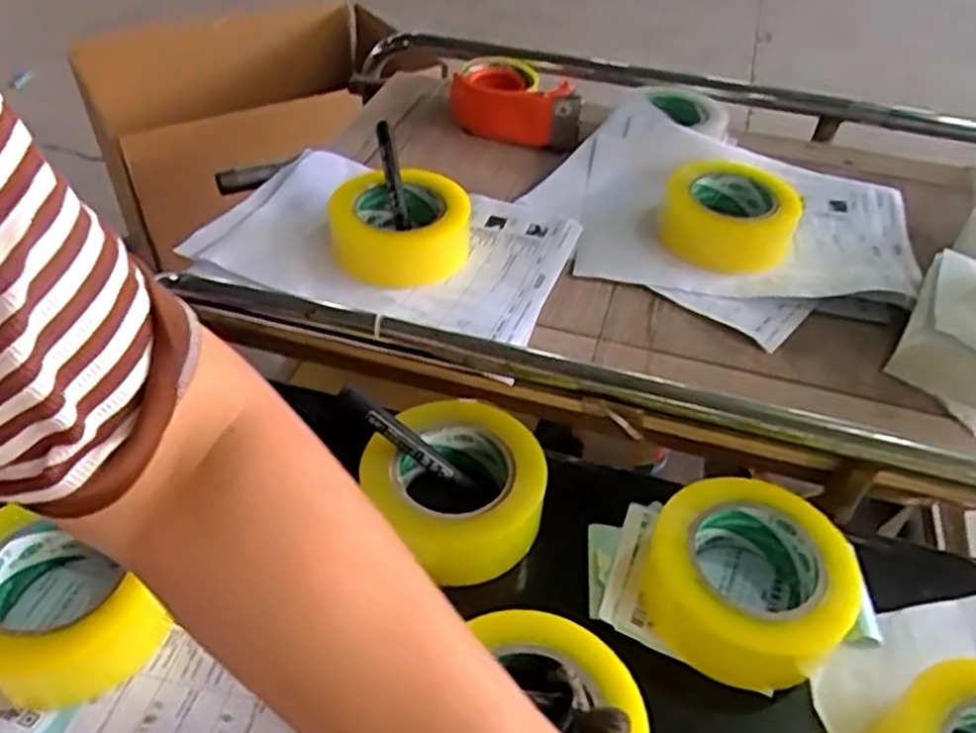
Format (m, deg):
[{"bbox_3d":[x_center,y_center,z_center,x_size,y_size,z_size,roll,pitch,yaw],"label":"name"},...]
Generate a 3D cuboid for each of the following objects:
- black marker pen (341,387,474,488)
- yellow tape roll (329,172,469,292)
[{"bbox_3d":[-0.054,0.050,0.519,0.107,0.014,0.011,39,46,-11],"label":"black marker pen"},{"bbox_3d":[-0.079,-0.125,0.685,0.122,0.067,0.122,1,44,-1],"label":"yellow tape roll"}]

